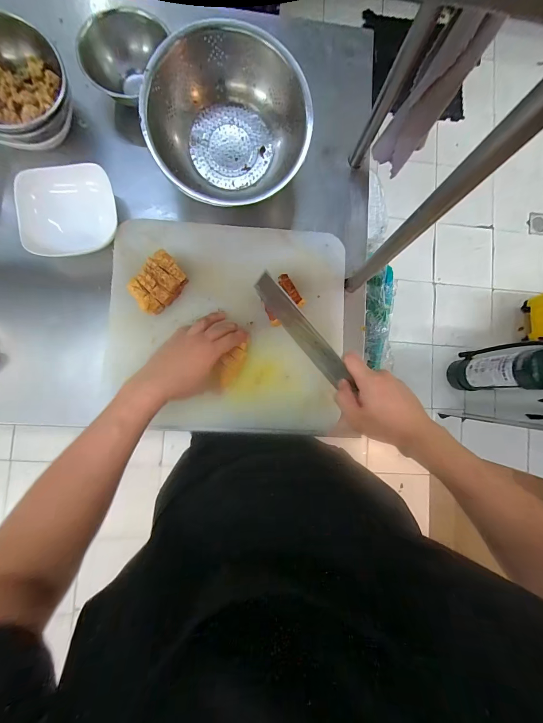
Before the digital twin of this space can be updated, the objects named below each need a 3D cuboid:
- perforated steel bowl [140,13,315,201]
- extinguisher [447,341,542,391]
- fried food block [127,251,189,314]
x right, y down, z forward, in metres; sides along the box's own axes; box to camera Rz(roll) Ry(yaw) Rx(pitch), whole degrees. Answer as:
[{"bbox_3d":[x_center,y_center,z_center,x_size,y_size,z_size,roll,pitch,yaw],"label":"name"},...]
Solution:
[{"bbox_3d":[-0.068,-0.378,0.493,0.237,0.109,0.205,-3,86,-5],"label":"perforated steel bowl"},{"bbox_3d":[0.858,0.024,1.159,0.118,0.470,0.156,-13,87,-6],"label":"extinguisher"},{"bbox_3d":[-0.179,-0.121,0.497,0.054,0.047,0.087,38,84,-1],"label":"fried food block"}]

